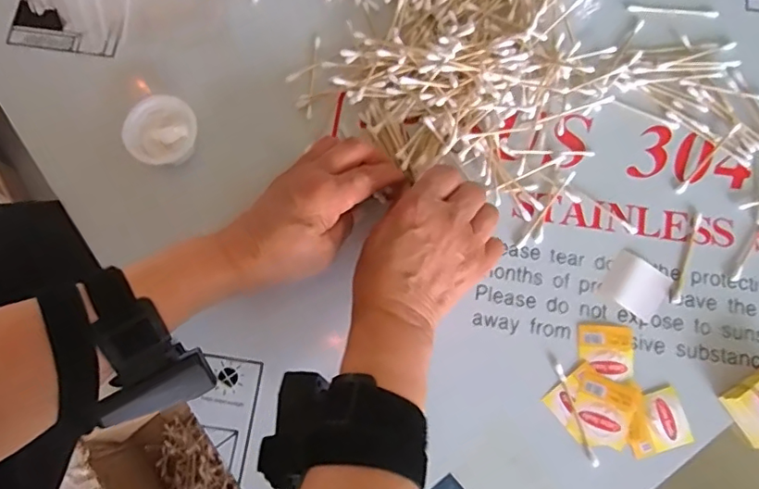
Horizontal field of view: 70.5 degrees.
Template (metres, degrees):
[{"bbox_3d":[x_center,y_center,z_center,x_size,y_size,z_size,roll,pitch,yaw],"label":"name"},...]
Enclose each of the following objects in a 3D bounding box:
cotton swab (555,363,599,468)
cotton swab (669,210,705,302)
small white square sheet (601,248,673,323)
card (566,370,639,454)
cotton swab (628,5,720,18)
[{"bbox_3d":[0.139,0.120,0.377,0.006,0.004,0.071,-17,79,-4],"label":"cotton swab"},{"bbox_3d":[0.231,0.010,0.401,0.007,0.004,0.072,21,79,4],"label":"cotton swab"},{"bbox_3d":[0.193,0.031,0.399,0.045,0.004,0.037,39,80,7],"label":"small white square sheet"},{"bbox_3d":[0.157,0.120,0.379,0.040,0.004,0.046,25,79,4],"label":"card"},{"bbox_3d":[0.245,-0.194,0.445,0.074,0.004,0.007,5,78,0],"label":"cotton swab"}]

